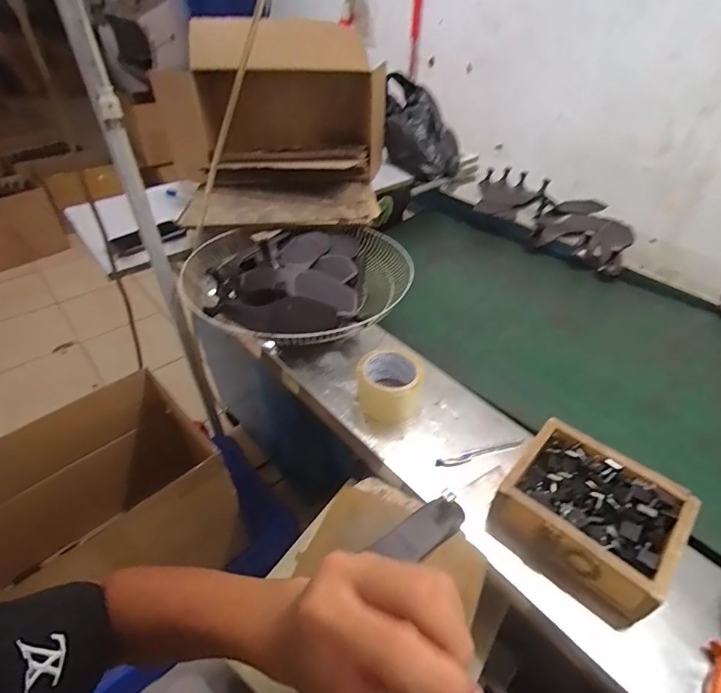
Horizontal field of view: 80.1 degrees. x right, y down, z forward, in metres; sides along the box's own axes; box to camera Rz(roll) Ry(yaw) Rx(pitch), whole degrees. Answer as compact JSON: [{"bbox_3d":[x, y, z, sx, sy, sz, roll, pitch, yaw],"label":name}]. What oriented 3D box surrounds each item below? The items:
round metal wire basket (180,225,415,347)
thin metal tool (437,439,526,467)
[{"bbox_3d":[-0.109,-0.148,0.836,0.400,0.114,0.391,1,41,-1],"label":"round metal wire basket"},{"bbox_3d":[0.171,0.150,0.605,0.134,0.010,0.014,-10,43,-13],"label":"thin metal tool"}]

